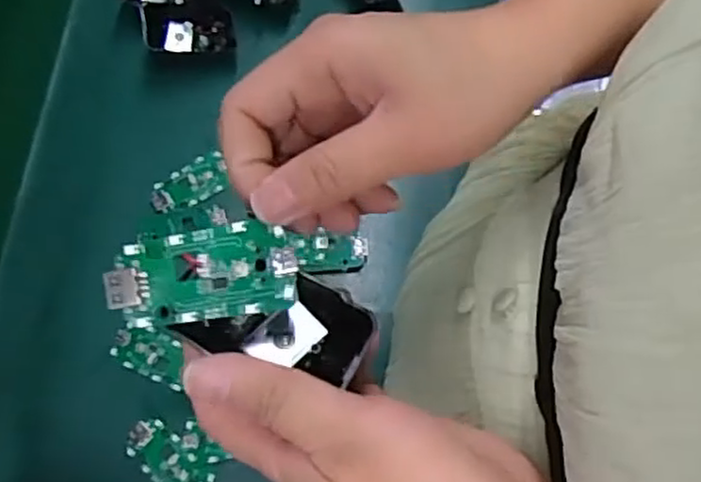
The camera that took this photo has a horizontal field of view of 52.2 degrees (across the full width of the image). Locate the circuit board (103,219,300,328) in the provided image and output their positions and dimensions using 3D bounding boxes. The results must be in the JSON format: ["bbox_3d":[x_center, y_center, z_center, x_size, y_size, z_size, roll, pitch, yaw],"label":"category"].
[{"bbox_3d":[-0.050,0.011,0.242,0.062,0.004,0.031,-8,89,3],"label":"circuit board"}]

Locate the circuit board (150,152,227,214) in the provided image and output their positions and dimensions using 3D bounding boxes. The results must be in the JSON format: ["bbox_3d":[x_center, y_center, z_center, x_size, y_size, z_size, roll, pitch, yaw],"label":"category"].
[{"bbox_3d":[-0.121,-0.042,0.535,0.059,0.005,0.030,-34,76,-12],"label":"circuit board"}]

